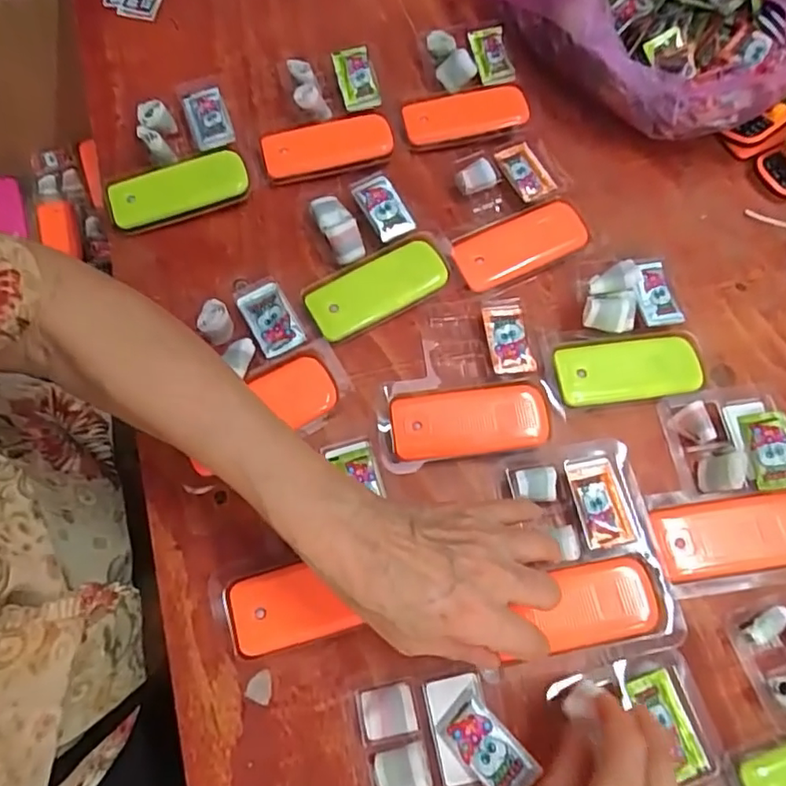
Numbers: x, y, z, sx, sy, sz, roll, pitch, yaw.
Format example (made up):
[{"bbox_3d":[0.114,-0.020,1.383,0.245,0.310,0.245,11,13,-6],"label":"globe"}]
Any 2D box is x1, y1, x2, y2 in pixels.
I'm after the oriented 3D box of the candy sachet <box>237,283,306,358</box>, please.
[{"bbox_3d":[-0.086,-0.052,0.415,0.031,0.011,0.056,-28,71,-9],"label":"candy sachet"}]

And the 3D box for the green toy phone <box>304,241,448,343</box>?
[{"bbox_3d":[-0.011,-0.076,0.433,0.104,0.017,0.043,-27,71,-9],"label":"green toy phone"}]

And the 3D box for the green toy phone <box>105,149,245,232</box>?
[{"bbox_3d":[-0.164,-0.155,0.457,0.103,0.021,0.043,-18,70,-6],"label":"green toy phone"}]

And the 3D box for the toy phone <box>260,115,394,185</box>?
[{"bbox_3d":[-0.052,-0.198,0.475,0.103,0.014,0.042,-12,69,-3],"label":"toy phone"}]

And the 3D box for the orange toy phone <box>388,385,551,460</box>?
[{"bbox_3d":[0.053,0.019,0.398,0.105,0.008,0.044,-7,69,-2],"label":"orange toy phone"}]

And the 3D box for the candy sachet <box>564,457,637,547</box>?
[{"bbox_3d":[0.133,0.071,0.380,0.031,0.010,0.054,-10,69,-3],"label":"candy sachet"}]

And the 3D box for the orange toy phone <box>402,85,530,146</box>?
[{"bbox_3d":[0.060,-0.234,0.492,0.103,0.006,0.043,-13,69,-4],"label":"orange toy phone"}]

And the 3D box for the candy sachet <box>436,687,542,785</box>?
[{"bbox_3d":[0.052,0.195,0.322,0.029,0.011,0.053,-41,74,-13],"label":"candy sachet"}]

